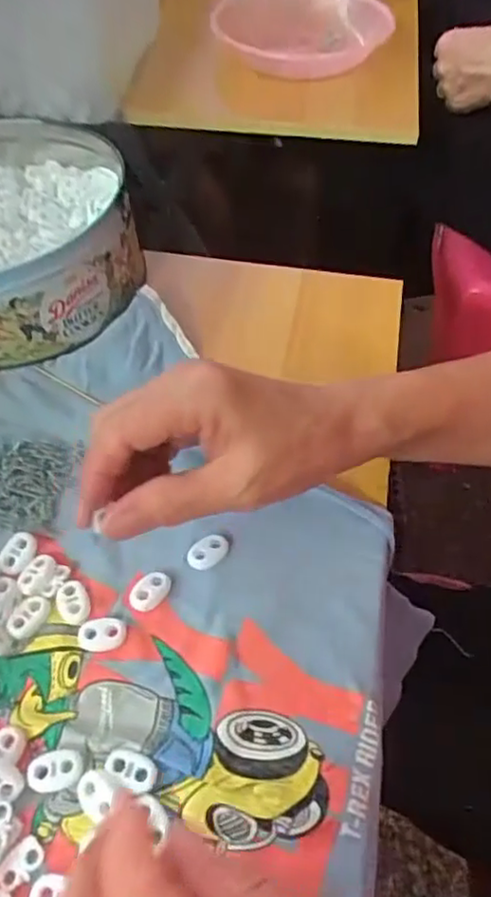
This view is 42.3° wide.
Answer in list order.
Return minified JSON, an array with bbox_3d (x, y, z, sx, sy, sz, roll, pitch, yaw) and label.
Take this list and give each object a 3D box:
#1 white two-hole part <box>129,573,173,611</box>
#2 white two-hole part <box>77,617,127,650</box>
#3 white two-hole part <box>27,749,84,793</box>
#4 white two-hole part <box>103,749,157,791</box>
[{"bbox_3d":[-0.048,0.071,0.318,0.017,0.006,0.022,30,58,21],"label":"white two-hole part"},{"bbox_3d":[-0.069,0.090,0.306,0.022,0.004,0.014,-6,52,-4],"label":"white two-hole part"},{"bbox_3d":[-0.080,0.136,0.269,0.023,0.004,0.015,-13,53,-10],"label":"white two-hole part"},{"bbox_3d":[-0.048,0.135,0.268,0.022,0.004,0.013,20,55,15],"label":"white two-hole part"}]

